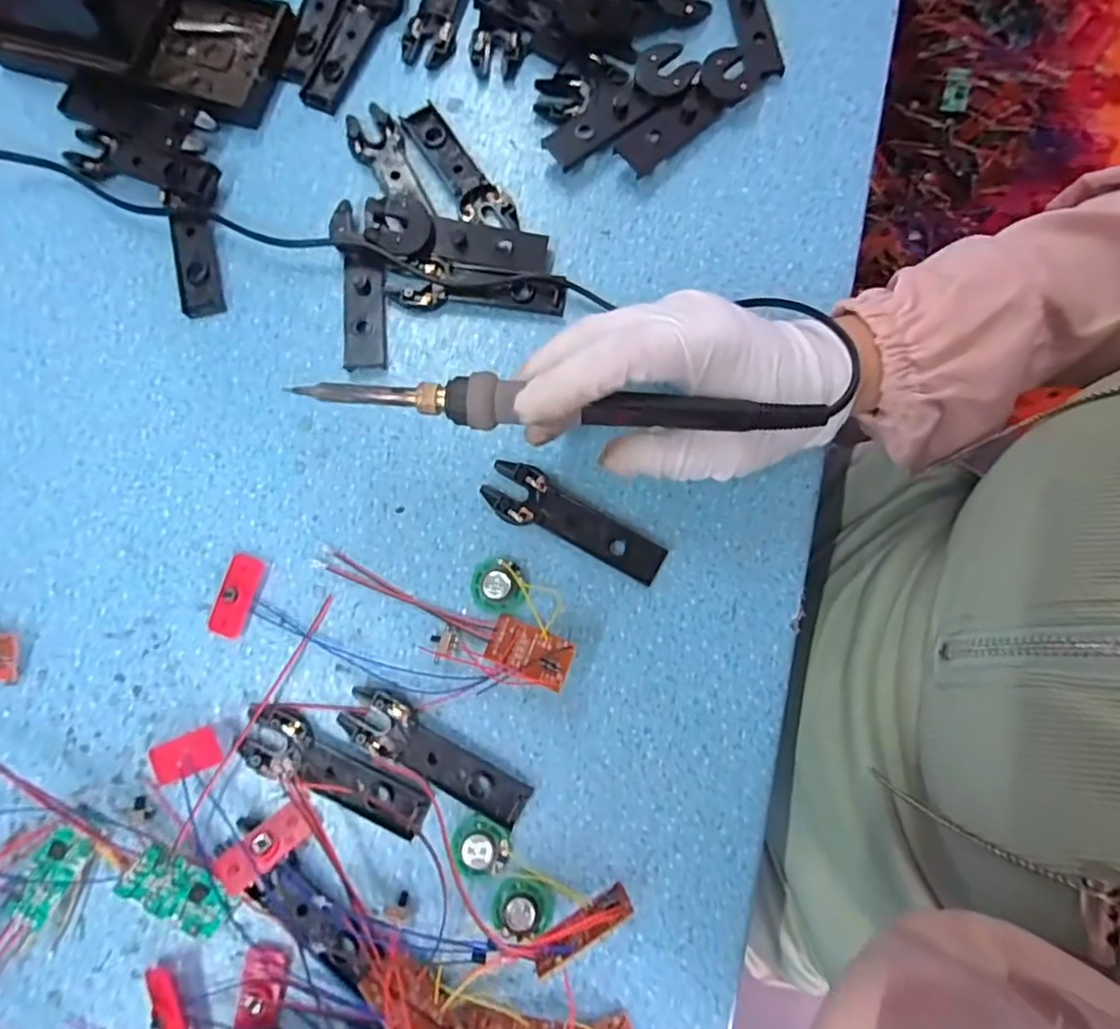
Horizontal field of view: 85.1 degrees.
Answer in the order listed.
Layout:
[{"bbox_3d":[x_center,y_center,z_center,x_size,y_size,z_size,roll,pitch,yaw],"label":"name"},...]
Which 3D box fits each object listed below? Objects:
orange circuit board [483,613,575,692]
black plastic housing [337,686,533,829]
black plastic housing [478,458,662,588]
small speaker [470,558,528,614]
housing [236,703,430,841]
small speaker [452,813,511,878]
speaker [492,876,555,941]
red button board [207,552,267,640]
[{"bbox_3d":[-0.015,0.061,0.276,0.043,0.008,0.023,18,77,39],"label":"orange circuit board"},{"bbox_3d":[-0.057,0.110,0.278,0.092,0.006,0.026,30,82,6],"label":"black plastic housing"},{"bbox_3d":[0.006,0.004,0.295,0.092,0.011,0.027,30,82,6],"label":"black plastic housing"},{"bbox_3d":[-0.029,0.033,0.291,0.026,0.009,0.025,13,81,3],"label":"small speaker"},{"bbox_3d":[-0.103,0.115,0.277,0.092,0.009,0.028,21,81,5],"label":"housing"},{"bbox_3d":[-0.035,0.147,0.270,0.025,0.007,0.024,3,80,2],"label":"small speaker"},{"bbox_3d":[-0.016,0.172,0.266,0.025,0.007,0.023,0,80,1],"label":"speaker"},{"bbox_3d":[-0.156,0.039,0.295,0.018,0.007,0.039,15,81,4],"label":"red button board"}]

